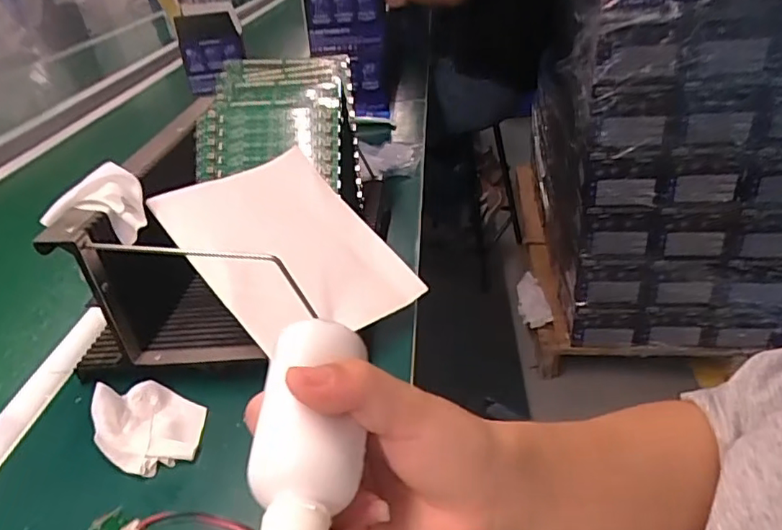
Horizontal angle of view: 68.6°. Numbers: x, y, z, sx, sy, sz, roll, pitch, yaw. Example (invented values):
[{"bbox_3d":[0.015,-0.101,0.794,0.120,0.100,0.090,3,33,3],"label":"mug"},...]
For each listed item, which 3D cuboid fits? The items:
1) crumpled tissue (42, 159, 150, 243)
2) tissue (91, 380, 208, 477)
[{"bbox_3d":[-0.266,-0.057,0.544,0.093,0.043,0.092,10,35,23],"label":"crumpled tissue"},{"bbox_3d":[-0.211,0.133,0.500,0.087,0.041,0.092,-22,36,-24],"label":"tissue"}]

